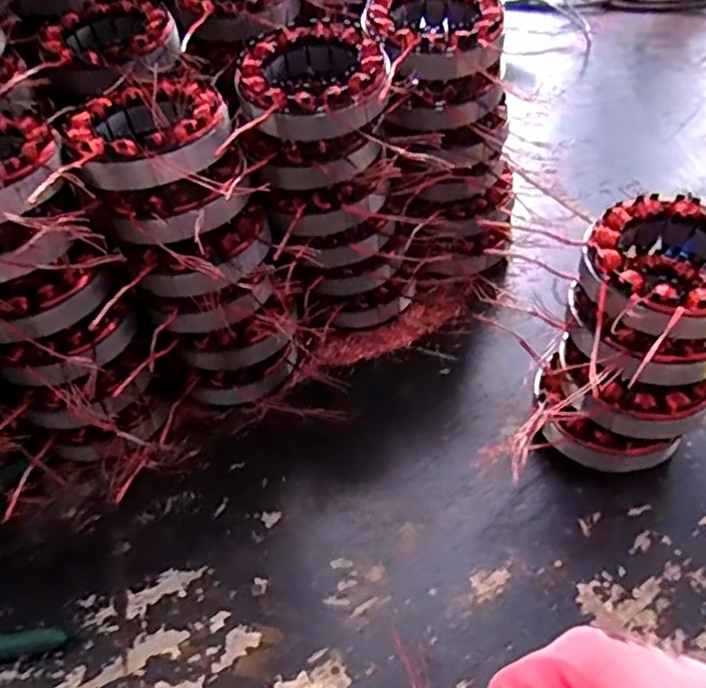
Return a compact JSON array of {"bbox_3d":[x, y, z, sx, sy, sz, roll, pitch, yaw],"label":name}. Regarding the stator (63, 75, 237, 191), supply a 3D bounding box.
[{"bbox_3d":[-0.109,-0.117,0.356,0.083,0.027,0.089,-13,48,-9],"label":"stator"}]

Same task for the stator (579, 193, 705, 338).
[{"bbox_3d":[0.167,-0.041,0.345,0.085,0.026,0.091,32,56,28],"label":"stator"}]

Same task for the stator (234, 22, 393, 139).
[{"bbox_3d":[-0.023,-0.155,0.386,0.086,0.029,0.087,-3,47,0],"label":"stator"}]

